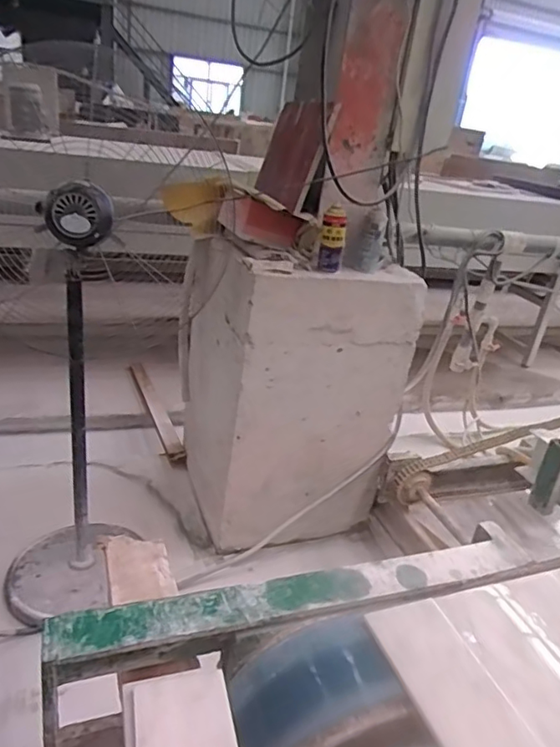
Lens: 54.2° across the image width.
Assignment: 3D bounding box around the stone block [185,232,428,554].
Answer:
[{"bbox_3d":[0.012,0.040,1.829,0.580,0.883,0.560,-6,28,-26],"label":"stone block"}]

